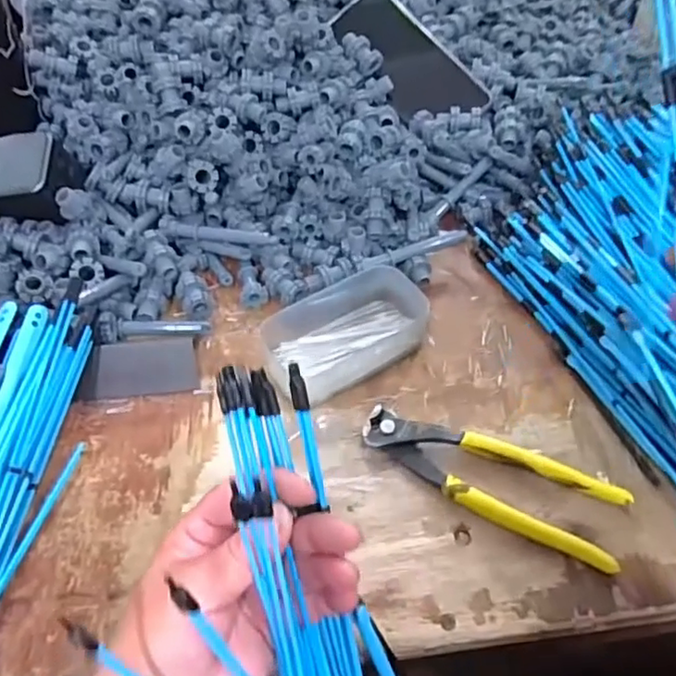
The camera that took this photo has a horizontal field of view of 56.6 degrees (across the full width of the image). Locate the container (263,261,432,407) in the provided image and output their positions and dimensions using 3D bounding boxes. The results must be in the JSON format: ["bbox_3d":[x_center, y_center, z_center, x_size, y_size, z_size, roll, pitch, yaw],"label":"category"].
[{"bbox_3d":[0.005,-0.008,0.457,0.125,0.031,0.073,-28,56,-21],"label":"container"}]

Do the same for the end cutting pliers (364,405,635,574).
[{"bbox_3d":[0.091,0.085,0.384,0.158,0.014,0.048,22,54,16],"label":"end cutting pliers"}]

